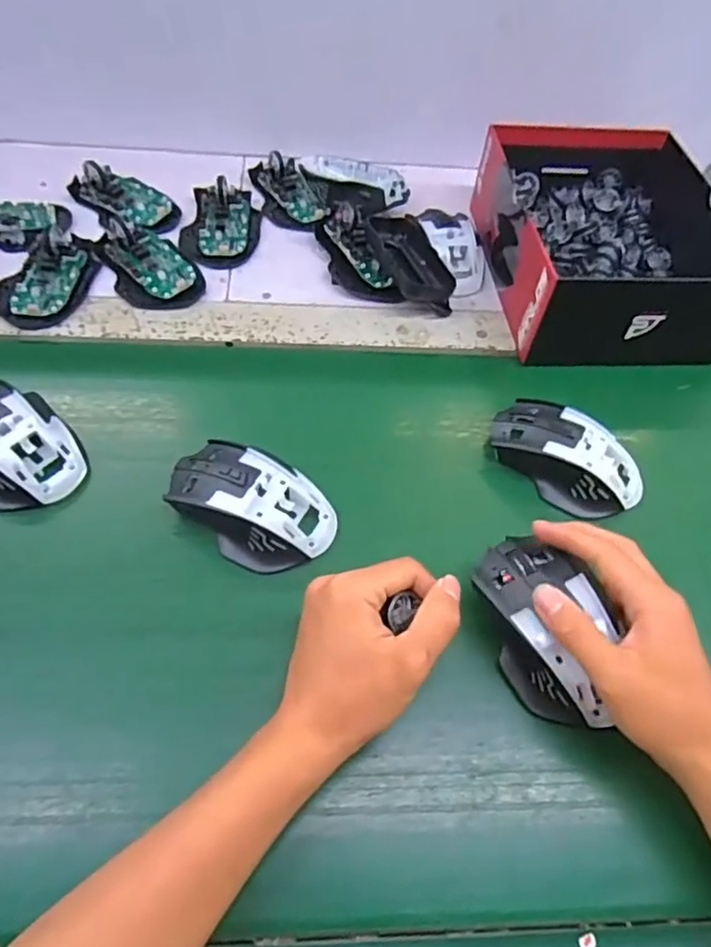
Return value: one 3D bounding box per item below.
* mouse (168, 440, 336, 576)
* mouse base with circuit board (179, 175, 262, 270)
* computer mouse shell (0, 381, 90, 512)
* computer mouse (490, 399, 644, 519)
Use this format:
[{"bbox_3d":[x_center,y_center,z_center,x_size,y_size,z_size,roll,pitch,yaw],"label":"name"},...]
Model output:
[{"bbox_3d":[-0.071,0.021,0.414,0.113,0.040,0.065,25,58,11],"label":"mouse"},{"bbox_3d":[-0.130,-0.245,0.596,0.072,0.022,0.109,3,56,-3],"label":"mouse base with circuit board"},{"bbox_3d":[-0.242,-0.024,0.426,0.108,0.036,0.071,39,61,19],"label":"computer mouse shell"},{"bbox_3d":[0.156,-0.014,0.456,0.114,0.036,0.060,32,59,16],"label":"computer mouse"}]

